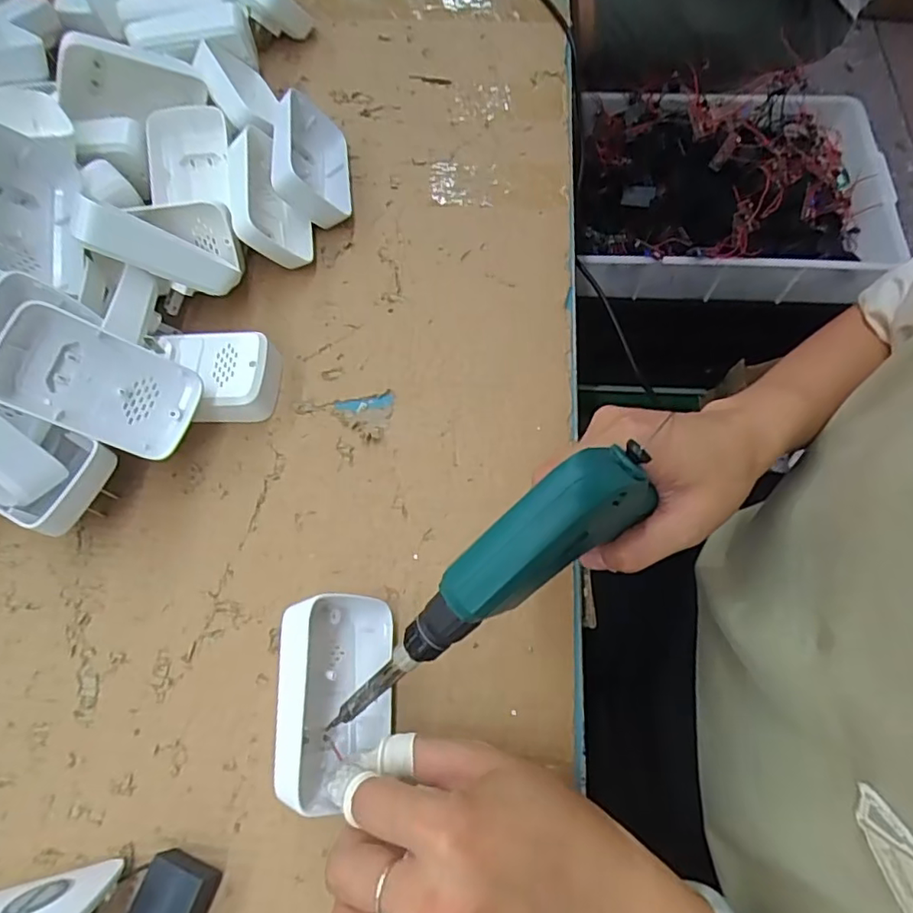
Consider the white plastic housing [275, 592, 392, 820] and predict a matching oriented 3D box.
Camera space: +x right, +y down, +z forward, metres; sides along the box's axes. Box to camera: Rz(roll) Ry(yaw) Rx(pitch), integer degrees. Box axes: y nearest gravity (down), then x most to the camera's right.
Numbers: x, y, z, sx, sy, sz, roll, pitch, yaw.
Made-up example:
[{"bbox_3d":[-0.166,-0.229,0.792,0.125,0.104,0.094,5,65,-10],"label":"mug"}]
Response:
[{"bbox_3d":[-0.060,0.119,0.289,0.048,0.047,0.095,-3,67,1],"label":"white plastic housing"}]

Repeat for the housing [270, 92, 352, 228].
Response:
[{"bbox_3d":[-0.109,-0.219,0.426,0.027,0.062,0.097,-23,63,28],"label":"housing"}]

